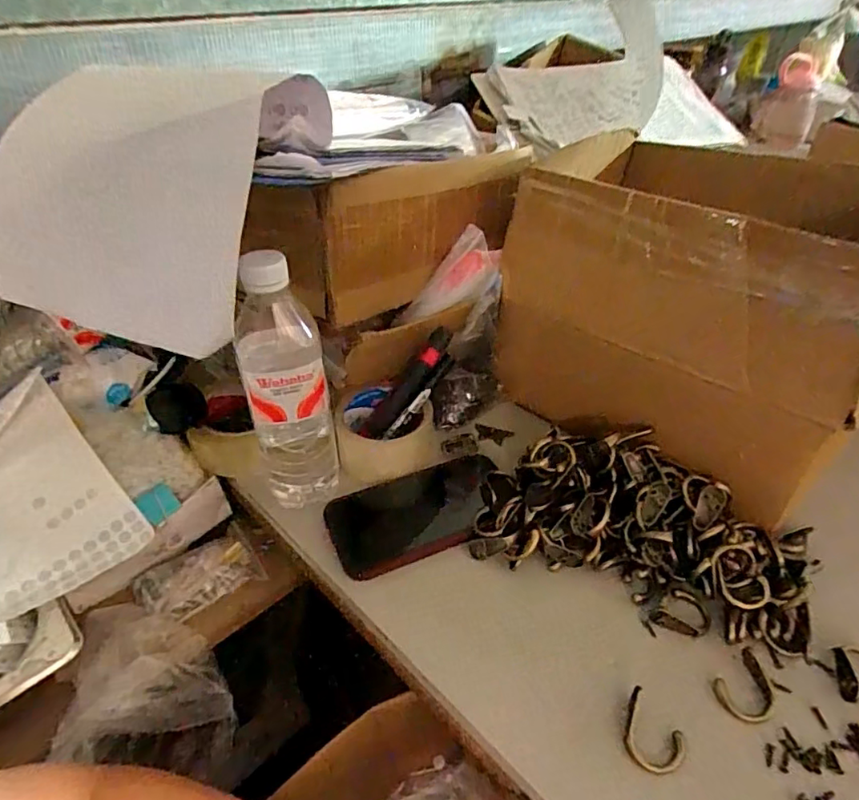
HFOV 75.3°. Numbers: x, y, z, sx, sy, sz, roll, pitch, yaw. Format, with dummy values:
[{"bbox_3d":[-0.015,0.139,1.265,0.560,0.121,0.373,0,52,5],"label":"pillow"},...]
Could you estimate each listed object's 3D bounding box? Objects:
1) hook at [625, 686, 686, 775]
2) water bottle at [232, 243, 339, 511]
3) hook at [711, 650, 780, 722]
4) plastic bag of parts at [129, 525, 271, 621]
[{"bbox_3d":[0.136,0.206,0.343,0.036,0.004,0.041,-27,47,-30],"label":"hook"},{"bbox_3d":[-0.111,-0.001,0.438,0.061,0.222,0.059,-11,41,-15],"label":"water bottle"},{"bbox_3d":[0.210,0.190,0.365,0.046,0.004,0.034,-24,45,-27],"label":"hook"},{"bbox_3d":[-0.210,0.156,0.502,0.097,0.020,0.068,-25,46,-28],"label":"plastic bag of parts"}]

